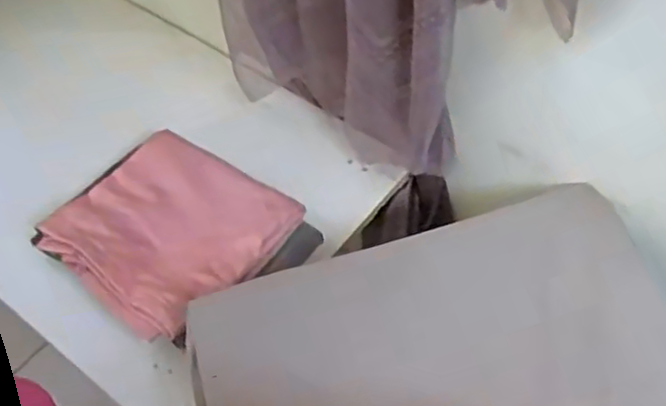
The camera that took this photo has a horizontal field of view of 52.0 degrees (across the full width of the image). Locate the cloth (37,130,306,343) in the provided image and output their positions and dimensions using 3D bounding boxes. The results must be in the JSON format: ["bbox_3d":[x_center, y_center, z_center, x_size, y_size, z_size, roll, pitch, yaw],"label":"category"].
[{"bbox_3d":[-0.213,0.028,0.883,0.263,0.040,0.252,28,61,20],"label":"cloth"}]

